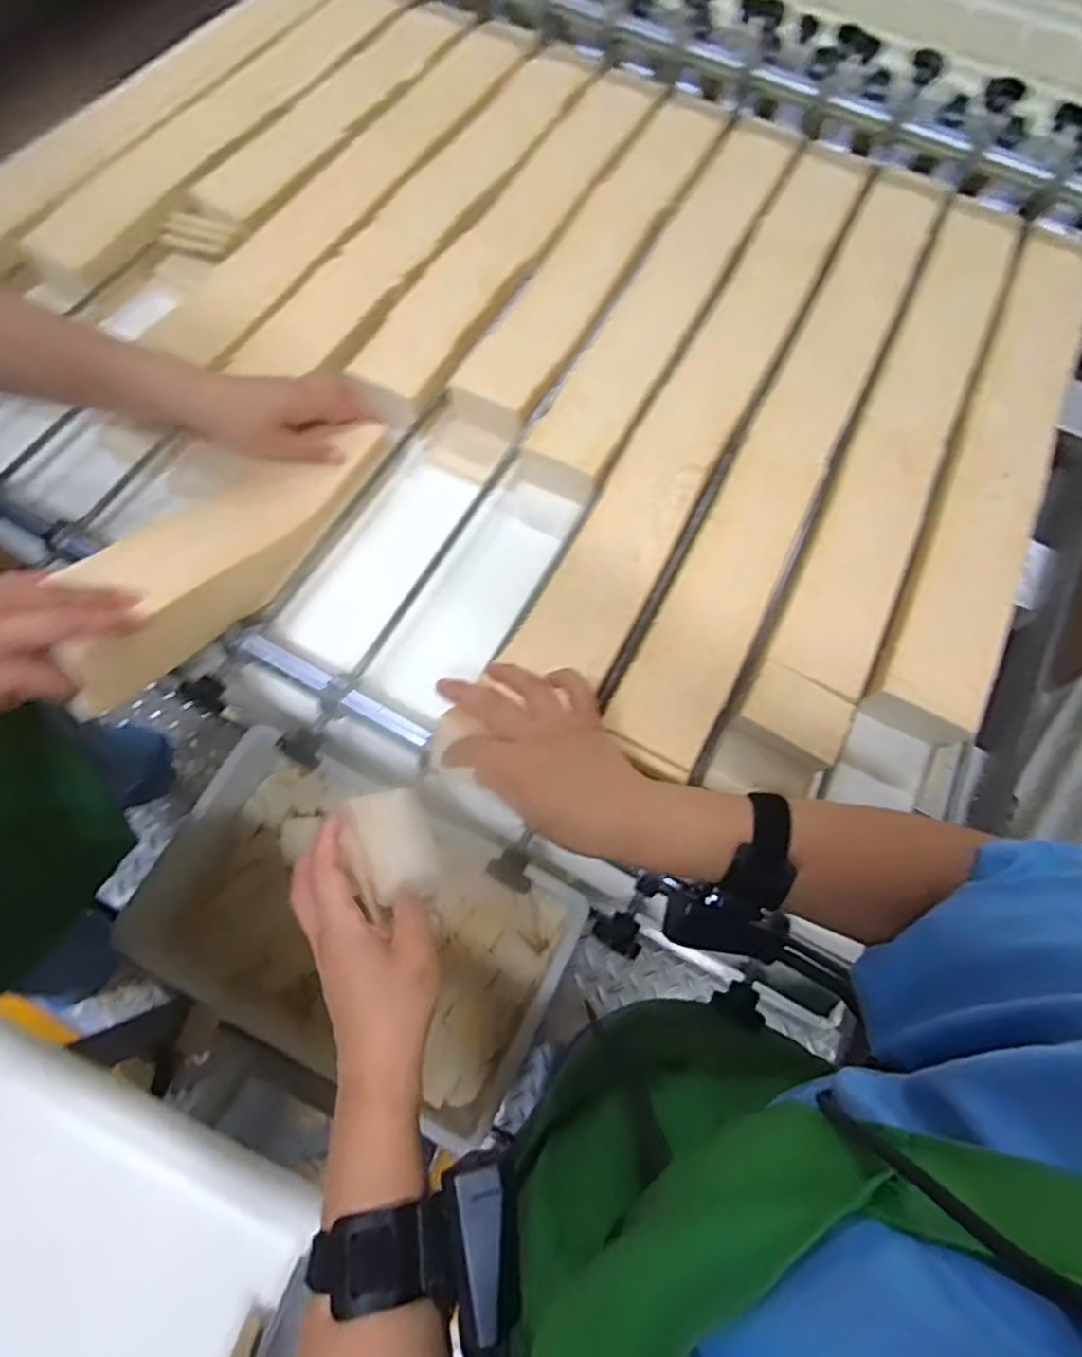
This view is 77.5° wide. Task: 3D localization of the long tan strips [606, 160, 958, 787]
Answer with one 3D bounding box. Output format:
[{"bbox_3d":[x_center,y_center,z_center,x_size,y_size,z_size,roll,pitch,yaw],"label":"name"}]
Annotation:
[{"bbox_3d":[0.232,-0.215,0.610,0.077,0.030,0.679,27,76,6],"label":"long tan strips"}]

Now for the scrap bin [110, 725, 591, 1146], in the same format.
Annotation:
[{"bbox_3d":[-0.300,0.408,1.139,0.695,0.163,0.430,25,70,6],"label":"scrap bin"}]

